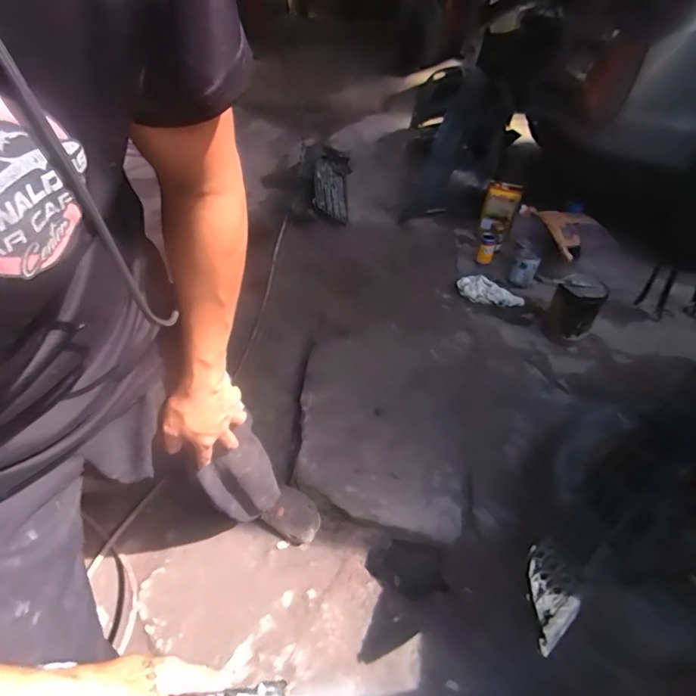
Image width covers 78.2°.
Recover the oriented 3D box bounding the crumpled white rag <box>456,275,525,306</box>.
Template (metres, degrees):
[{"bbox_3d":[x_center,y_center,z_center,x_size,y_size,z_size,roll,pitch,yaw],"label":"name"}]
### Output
[{"bbox_3d":[0.581,-0.228,1.753,0.273,0.072,0.110,19,47,16],"label":"crumpled white rag"}]

